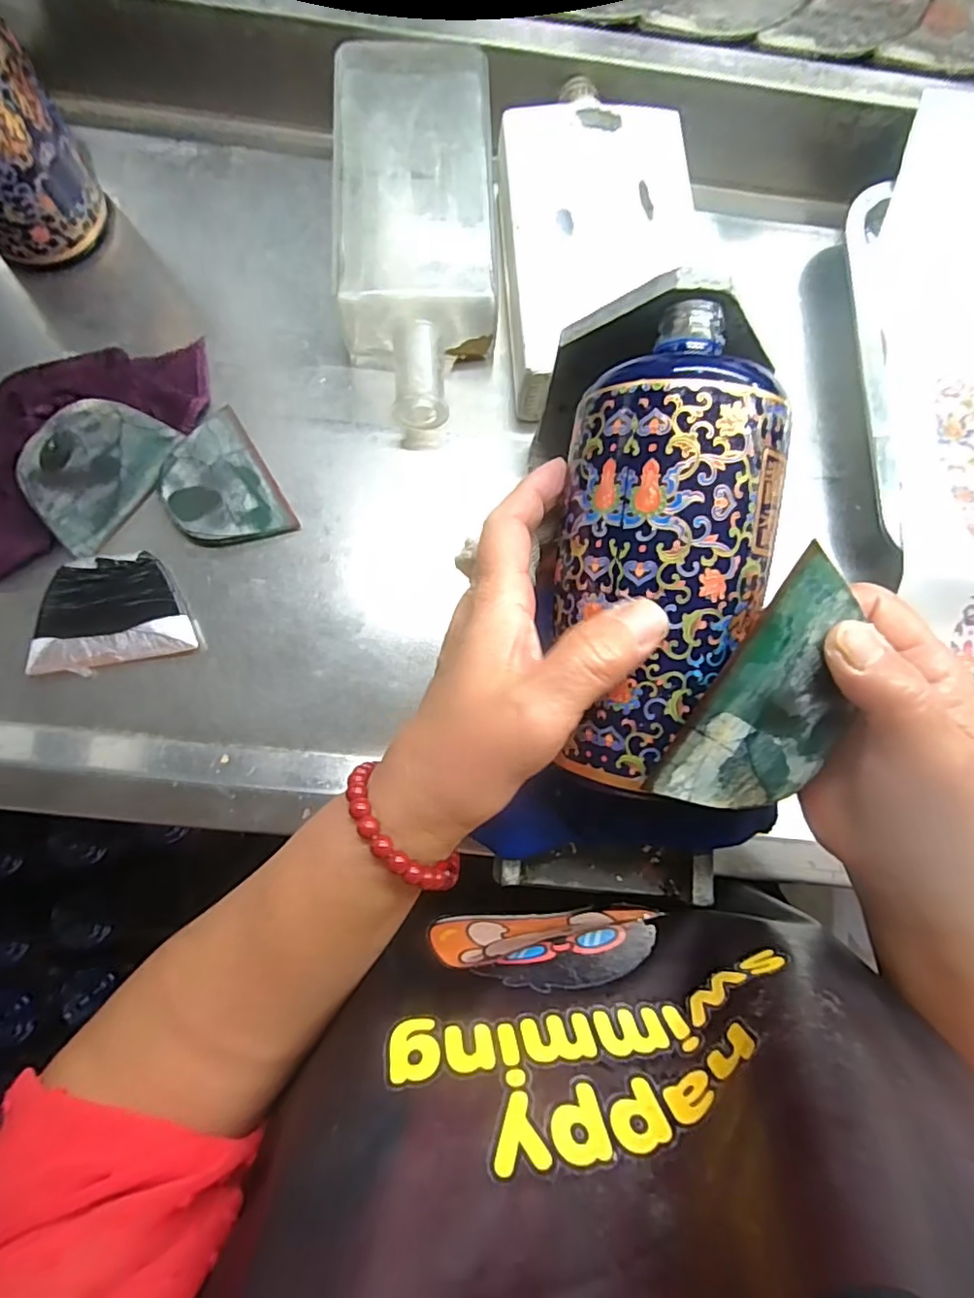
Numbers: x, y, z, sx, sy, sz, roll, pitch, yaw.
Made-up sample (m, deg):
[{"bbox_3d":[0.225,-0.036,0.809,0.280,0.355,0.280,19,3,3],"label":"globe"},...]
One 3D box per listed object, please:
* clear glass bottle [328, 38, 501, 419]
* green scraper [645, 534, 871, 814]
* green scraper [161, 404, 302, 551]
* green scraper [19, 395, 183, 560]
[{"bbox_3d":[-0.041,-0.239,0.342,0.089,0.045,0.222,0,85,-3],"label":"clear glass bottle"},{"bbox_3d":[0.105,0.020,0.204,0.053,0.004,0.095,31,96,-12],"label":"green scraper"},{"bbox_3d":[-0.153,-0.092,0.327,0.058,0.007,0.081,-31,87,-6],"label":"green scraper"},{"bbox_3d":[-0.216,-0.099,0.315,0.053,0.004,0.084,41,81,-34],"label":"green scraper"}]

